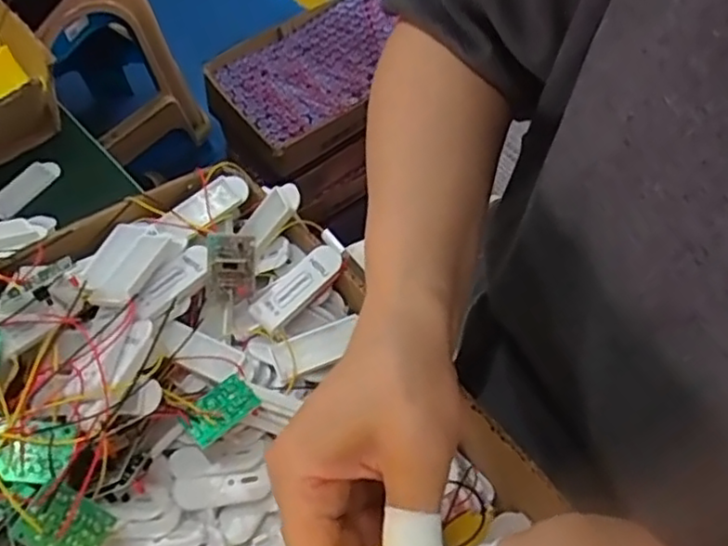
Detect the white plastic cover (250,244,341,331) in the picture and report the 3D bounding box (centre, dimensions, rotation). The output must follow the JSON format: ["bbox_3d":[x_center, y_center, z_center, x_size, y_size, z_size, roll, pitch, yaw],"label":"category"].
[{"bbox_3d":[-0.036,0.006,0.360,0.056,0.011,0.020,-39,66,-21],"label":"white plastic cover"}]

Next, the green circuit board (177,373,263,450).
[{"bbox_3d":[-0.071,0.067,0.322,0.036,0.004,0.024,-37,53,-25],"label":"green circuit board"}]

